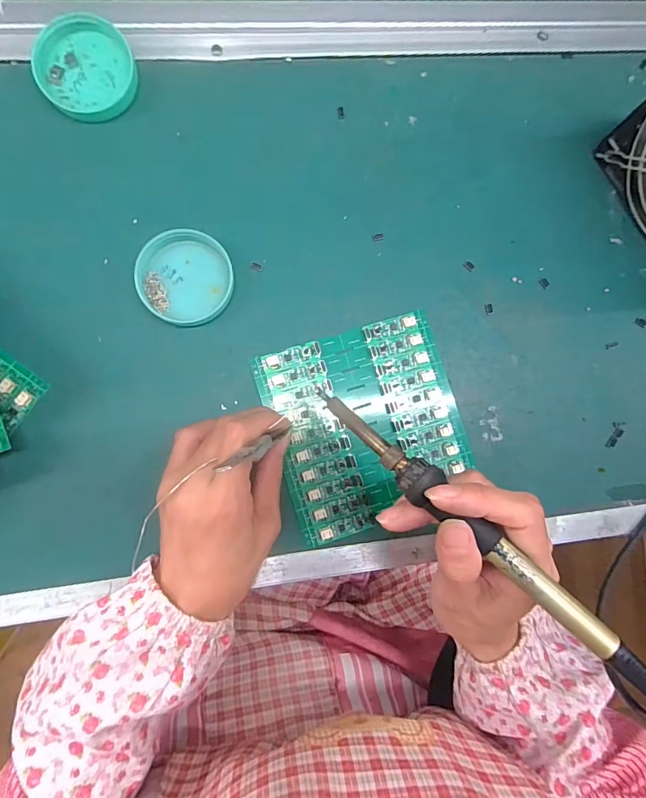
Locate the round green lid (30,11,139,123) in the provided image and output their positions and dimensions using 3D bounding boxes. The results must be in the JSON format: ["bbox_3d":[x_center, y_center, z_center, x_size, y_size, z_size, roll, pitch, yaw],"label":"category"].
[{"bbox_3d":[-0.168,-0.233,0.305,0.068,0.013,0.064,0,87,-5],"label":"round green lid"}]

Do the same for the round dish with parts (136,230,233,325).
[{"bbox_3d":[-0.096,-0.084,0.302,0.062,0.017,0.061,0,87,-5],"label":"round dish with parts"}]

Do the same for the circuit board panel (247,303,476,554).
[{"bbox_3d":[0.033,0.018,0.314,0.132,0.004,0.137,-18,87,-7],"label":"circuit board panel"}]

